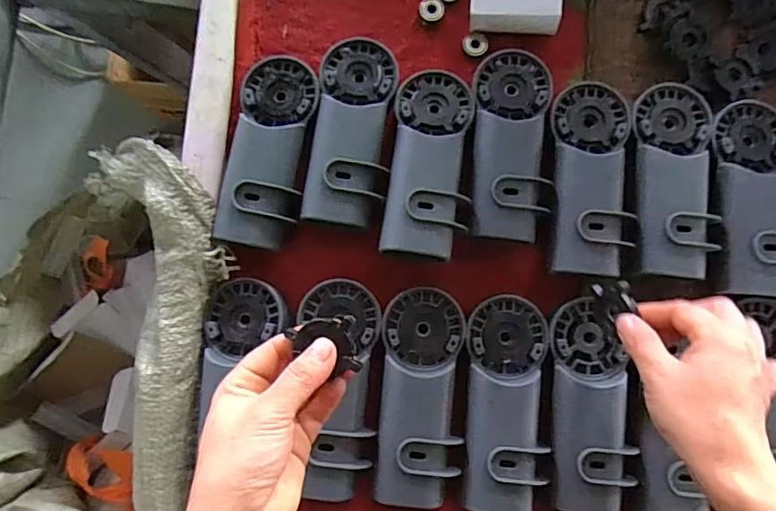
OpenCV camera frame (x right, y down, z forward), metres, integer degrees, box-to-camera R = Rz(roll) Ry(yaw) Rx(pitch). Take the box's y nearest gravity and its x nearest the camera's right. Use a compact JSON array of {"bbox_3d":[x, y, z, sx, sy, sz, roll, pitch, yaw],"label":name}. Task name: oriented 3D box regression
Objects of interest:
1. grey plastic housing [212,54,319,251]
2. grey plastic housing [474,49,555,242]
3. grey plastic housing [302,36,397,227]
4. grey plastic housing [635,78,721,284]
[{"bbox_3d":[-0.098,-0.088,0.415,0.062,0.022,0.159,7,85,0],"label":"grey plastic housing"},{"bbox_3d":[0.102,-0.093,0.416,0.061,0.027,0.159,3,85,0],"label":"grey plastic housing"},{"bbox_3d":[-0.029,-0.105,0.414,0.061,0.023,0.159,6,85,0],"label":"grey plastic housing"},{"bbox_3d":[0.234,-0.063,0.411,0.061,0.031,0.160,4,85,0],"label":"grey plastic housing"}]

